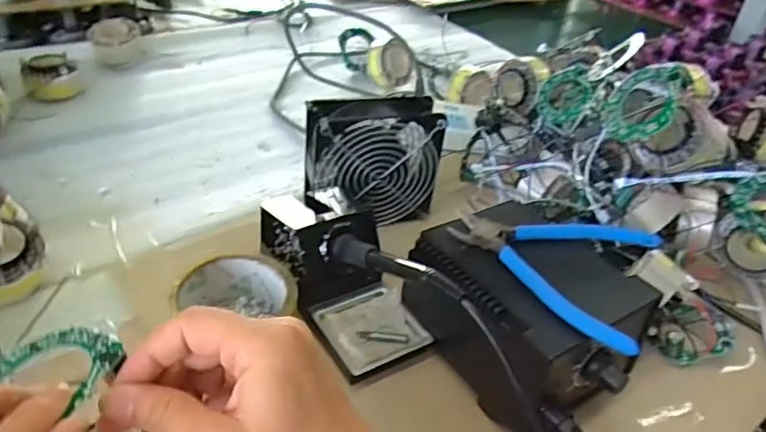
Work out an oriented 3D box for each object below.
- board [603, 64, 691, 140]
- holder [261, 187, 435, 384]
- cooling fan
[{"bbox_3d":[0.204,-0.089,0.453,0.007,0.063,0.066,26,-3,-30],"label":"board"},{"bbox_3d":[-0.023,0.050,0.425,0.079,0.091,0.112,-20,44,-29],"label":"holder"},{"bbox_3d":[-0.011,-0.042,0.528,0.121,0.119,0.054,-10,40,-20],"label":"cooling fan"}]

